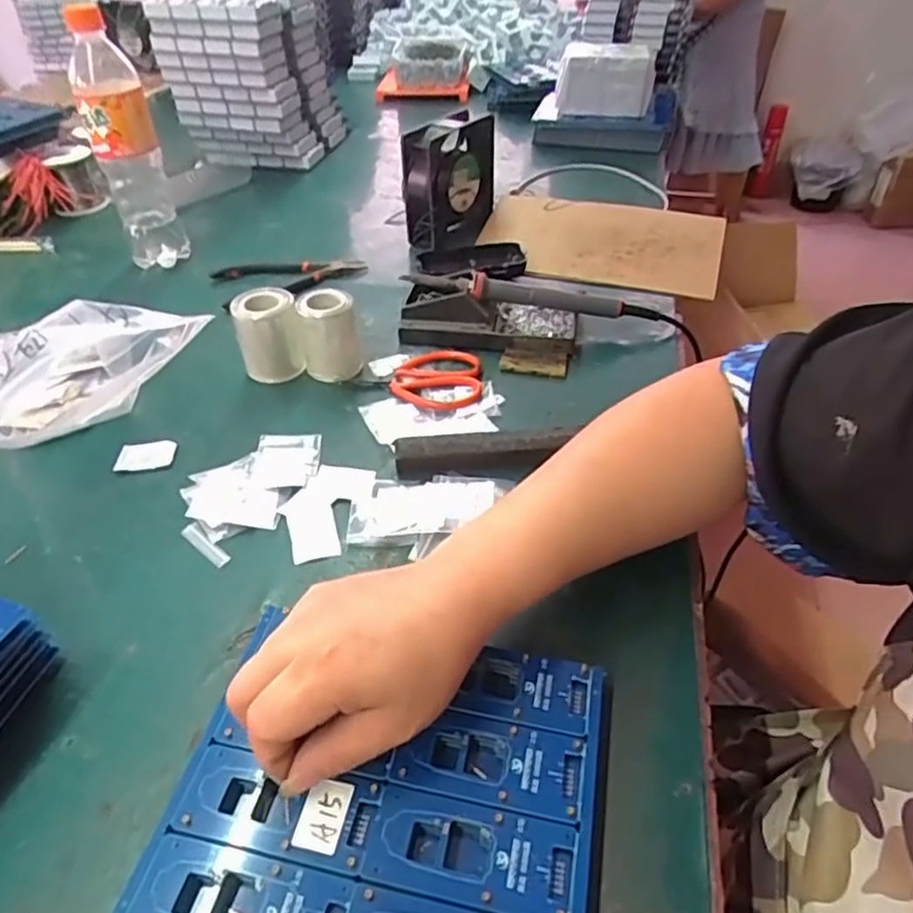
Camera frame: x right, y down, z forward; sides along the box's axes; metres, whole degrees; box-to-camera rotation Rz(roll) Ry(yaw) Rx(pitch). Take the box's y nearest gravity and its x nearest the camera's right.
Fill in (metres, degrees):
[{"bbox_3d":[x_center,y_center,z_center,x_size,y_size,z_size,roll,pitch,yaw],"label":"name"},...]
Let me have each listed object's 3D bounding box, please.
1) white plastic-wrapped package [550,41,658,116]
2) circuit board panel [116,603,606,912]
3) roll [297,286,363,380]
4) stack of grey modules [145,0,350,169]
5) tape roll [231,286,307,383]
[{"bbox_3d":[0.208,-0.528,0.950,0.132,0.090,0.043,7,43,10],"label":"white plastic-wrapped package"},{"bbox_3d":[-0.033,0.159,0.322,0.192,0.015,0.158,7,43,10],"label":"circuit board panel"},{"bbox_3d":[-0.108,-0.103,0.576,0.040,0.069,0.040,-1,42,1],"label":"roll"},{"bbox_3d":[-0.291,-0.531,0.960,0.191,0.213,0.143,9,43,12],"label":"stack of grey modules"},{"bbox_3d":[-0.158,-0.102,0.580,0.053,0.071,0.053,-1,42,1],"label":"tape roll"}]

